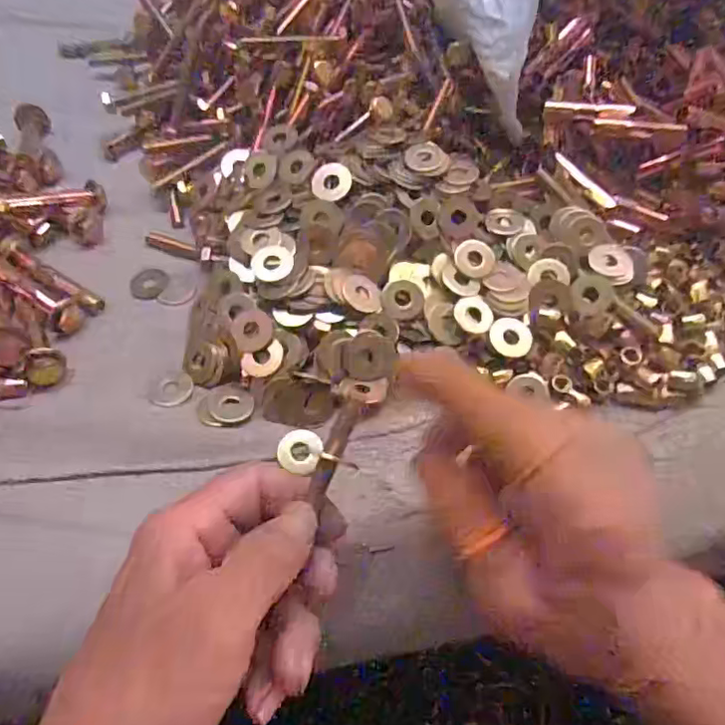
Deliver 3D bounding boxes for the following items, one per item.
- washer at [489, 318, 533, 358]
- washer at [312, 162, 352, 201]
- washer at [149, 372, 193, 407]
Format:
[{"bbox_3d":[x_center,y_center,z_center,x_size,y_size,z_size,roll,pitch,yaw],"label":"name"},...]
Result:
[{"bbox_3d":[0.073,-0.012,0.293,0.021,0.004,0.020,1,71,-2],"label":"washer"},{"bbox_3d":[-0.016,-0.092,0.304,0.020,0.004,0.023,-6,69,5],"label":"washer"},{"bbox_3d":[-0.093,0.013,0.290,0.020,0.004,0.019,-9,57,-5],"label":"washer"}]

